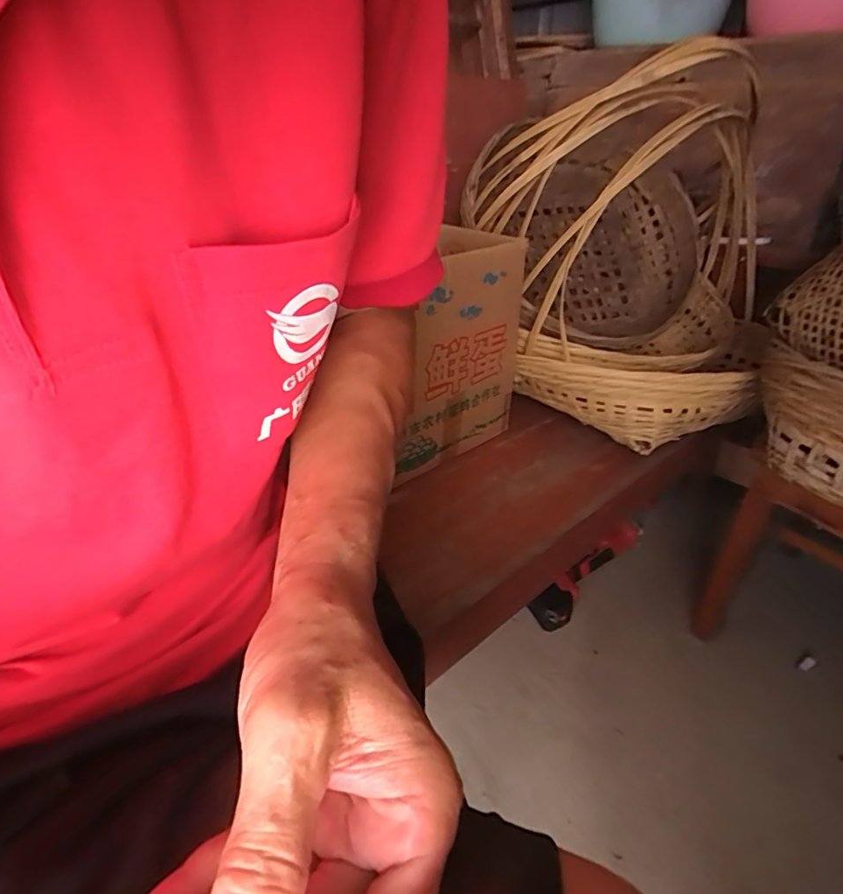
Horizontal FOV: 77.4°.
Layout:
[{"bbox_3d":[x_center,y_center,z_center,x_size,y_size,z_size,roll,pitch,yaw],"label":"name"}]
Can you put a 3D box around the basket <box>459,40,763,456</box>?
[{"bbox_3d":[0.393,-0.364,0.964,0.469,0.480,0.580,17,36,26],"label":"basket"}]

